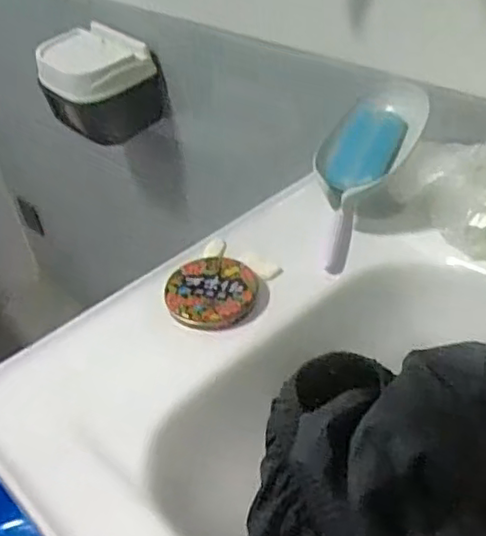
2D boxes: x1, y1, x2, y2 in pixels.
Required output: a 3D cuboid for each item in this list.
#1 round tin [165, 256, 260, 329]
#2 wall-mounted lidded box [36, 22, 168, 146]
[{"bbox_3d":[-0.025,0.017,0.521,0.071,0.011,0.069,-5,38,4],"label":"round tin"},{"bbox_3d":[-0.211,-0.261,0.953,0.149,0.143,0.129,-27,42,-22],"label":"wall-mounted lidded box"}]

